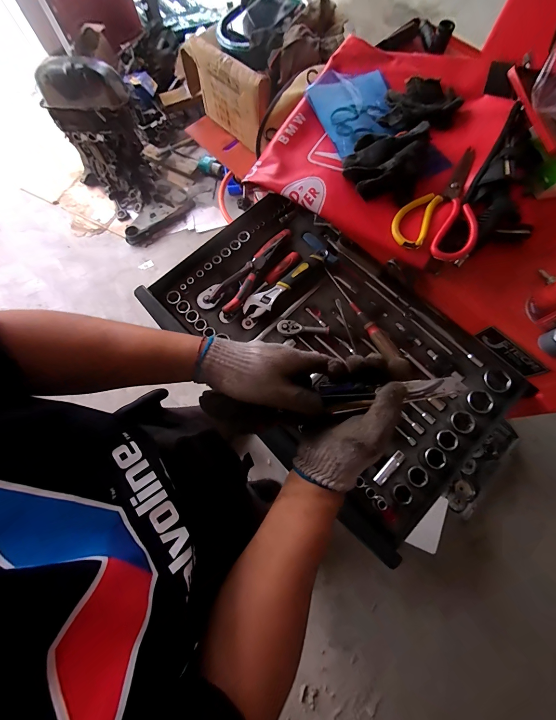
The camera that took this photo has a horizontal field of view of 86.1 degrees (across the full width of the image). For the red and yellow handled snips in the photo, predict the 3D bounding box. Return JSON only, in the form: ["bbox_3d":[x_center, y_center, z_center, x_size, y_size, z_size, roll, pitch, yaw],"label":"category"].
[{"bbox_3d":[0.253,-0.243,0.450,0.112,0.019,0.198,24,75,8],"label":"red and yellow handled snips"}]

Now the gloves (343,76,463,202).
[{"bbox_3d":[0.198,-0.361,0.472,0.114,0.044,0.257,30,76,9],"label":"gloves"}]

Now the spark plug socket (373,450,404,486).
[{"bbox_3d":[0.175,0.169,0.465,0.016,0.011,0.061,42,78,12],"label":"spark plug socket"}]

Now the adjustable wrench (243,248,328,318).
[{"bbox_3d":[0.018,-0.141,0.554,0.188,0.020,0.039,-36,76,-9],"label":"adjustable wrench"}]

